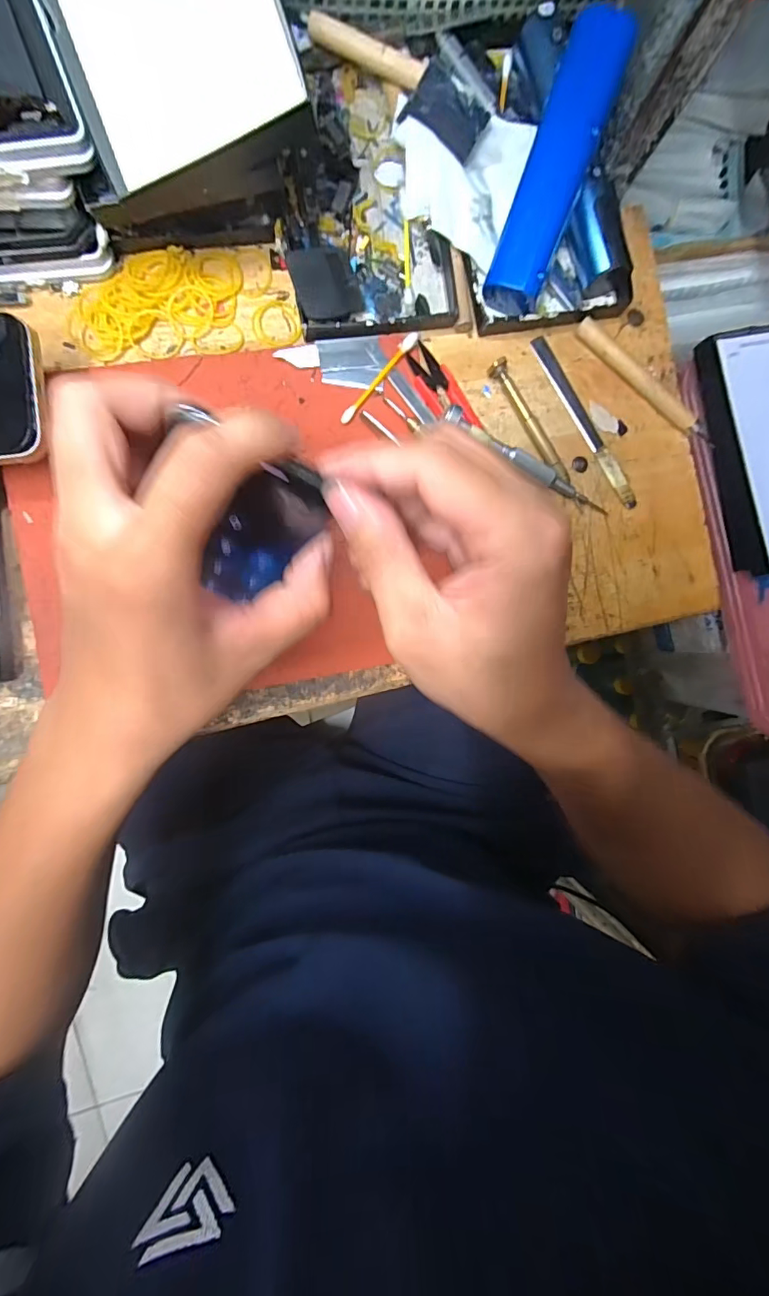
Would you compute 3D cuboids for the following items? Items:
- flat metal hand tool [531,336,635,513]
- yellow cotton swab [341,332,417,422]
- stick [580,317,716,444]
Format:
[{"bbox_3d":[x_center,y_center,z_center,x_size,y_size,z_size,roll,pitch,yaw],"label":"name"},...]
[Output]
[{"bbox_3d":[0.136,-0.151,0.322,0.012,0.005,0.127,-32,95,-5],"label":"flat metal hand tool"},{"bbox_3d":[-0.003,-0.168,0.299,0.007,0.006,0.069,39,87,-7],"label":"yellow cotton swab"},{"bbox_3d":[0.175,-0.177,0.326,0.117,0.014,0.011,39,87,-7],"label":"stick"}]

